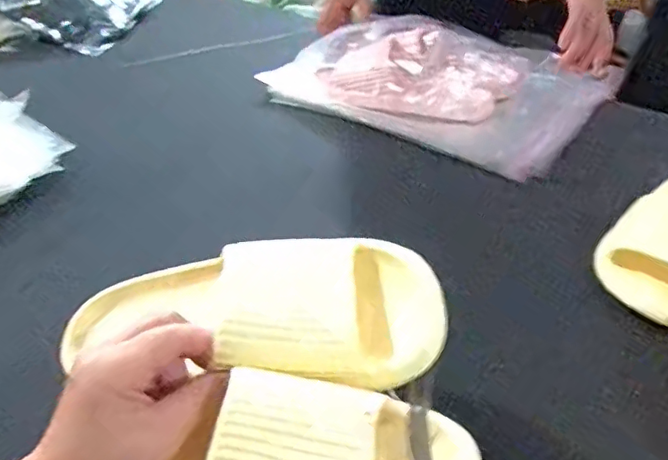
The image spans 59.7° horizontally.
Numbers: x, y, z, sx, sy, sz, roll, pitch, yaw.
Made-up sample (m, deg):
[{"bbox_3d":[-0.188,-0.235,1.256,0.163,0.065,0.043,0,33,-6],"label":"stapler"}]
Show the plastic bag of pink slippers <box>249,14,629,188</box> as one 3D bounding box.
[{"bbox_3d":[0.118,-0.214,0.768,0.407,0.102,0.231,23,42,26],"label":"plastic bag of pink slippers"}]

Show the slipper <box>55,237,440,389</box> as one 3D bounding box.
[{"bbox_3d":[-0.062,0.049,0.367,0.253,0.055,0.102,1,36,20],"label":"slipper"}]

